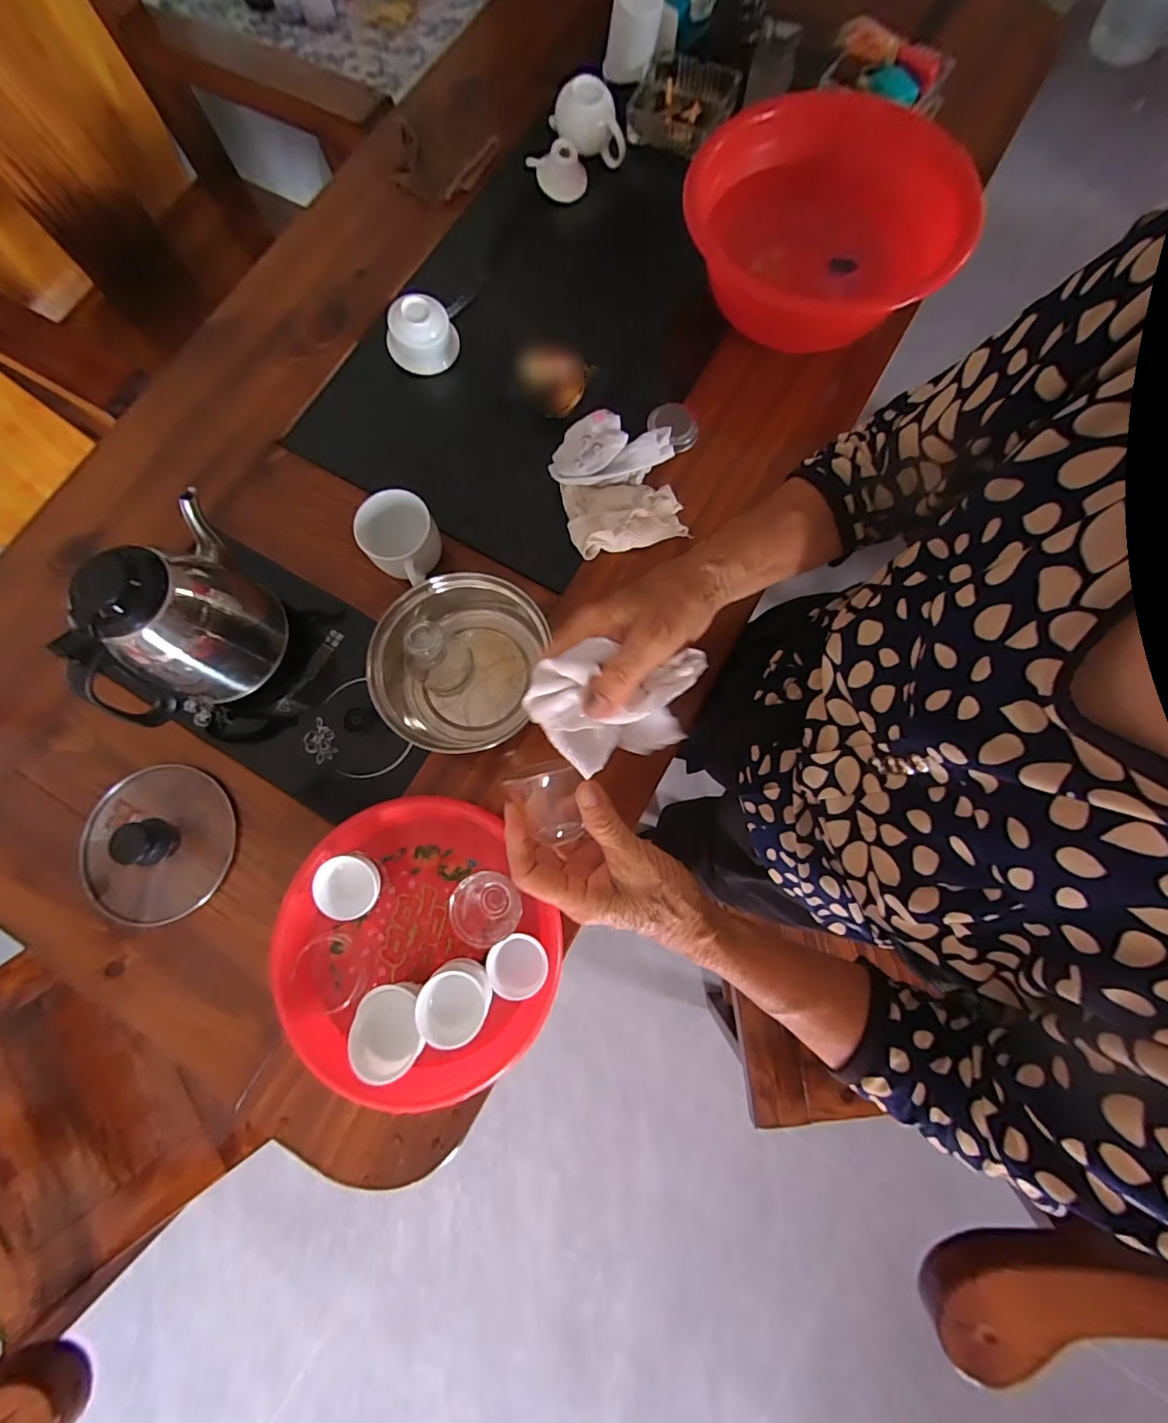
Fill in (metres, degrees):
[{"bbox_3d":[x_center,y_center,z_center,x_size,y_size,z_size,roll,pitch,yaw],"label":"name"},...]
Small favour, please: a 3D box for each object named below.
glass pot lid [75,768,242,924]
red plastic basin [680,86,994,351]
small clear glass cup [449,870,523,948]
[{"bbox_3d":[-0.425,0.127,0.478,0.140,0.046,0.147,0,78,2],"label":"glass pot lid"},{"bbox_3d":[0.287,-0.578,0.588,0.300,0.097,0.300,0,78,2],"label":"red plastic basin"},{"bbox_3d":[-0.090,0.181,0.455,0.060,0.044,0.056,0,78,2],"label":"small clear glass cup"}]

